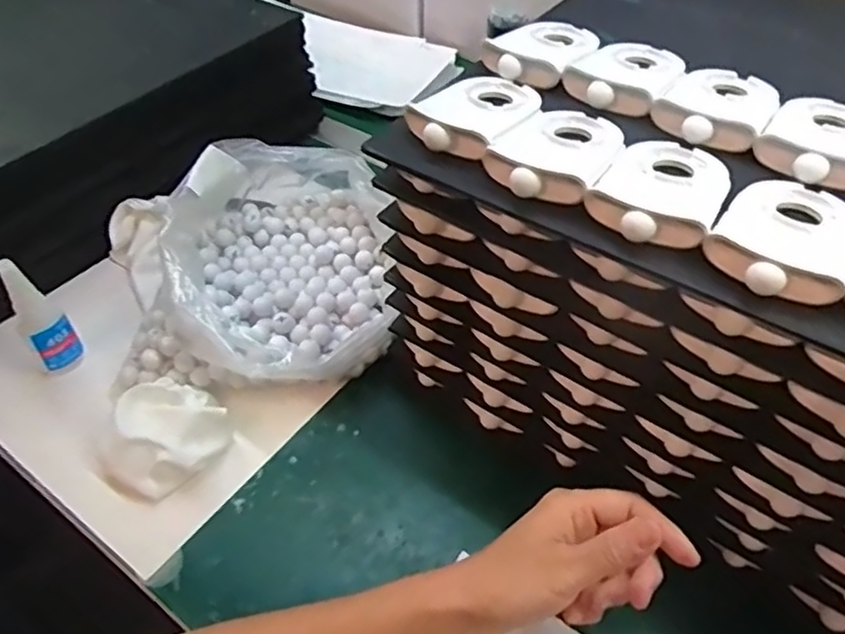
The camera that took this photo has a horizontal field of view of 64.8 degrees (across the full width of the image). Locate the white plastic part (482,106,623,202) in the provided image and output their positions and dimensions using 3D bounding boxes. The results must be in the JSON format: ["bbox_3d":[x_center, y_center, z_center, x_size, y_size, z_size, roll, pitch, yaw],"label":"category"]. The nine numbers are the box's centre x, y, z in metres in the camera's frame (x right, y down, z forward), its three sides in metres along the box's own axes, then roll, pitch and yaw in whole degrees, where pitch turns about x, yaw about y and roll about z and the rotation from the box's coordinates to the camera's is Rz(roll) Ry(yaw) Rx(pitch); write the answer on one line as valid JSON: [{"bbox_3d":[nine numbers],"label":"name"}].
[{"bbox_3d":[0.074,-0.093,0.355,0.058,0.014,0.087,22,52,20],"label":"white plastic part"}]

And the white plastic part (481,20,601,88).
[{"bbox_3d":[0.080,-0.177,0.431,0.055,0.014,0.088,27,53,24],"label":"white plastic part"}]

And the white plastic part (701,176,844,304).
[{"bbox_3d":[0.170,-0.041,0.307,0.057,0.013,0.088,27,54,24],"label":"white plastic part"}]

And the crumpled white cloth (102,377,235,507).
[{"bbox_3d":[-0.182,0.083,0.471,0.082,0.039,0.065,-28,53,-23],"label":"crumpled white cloth"}]

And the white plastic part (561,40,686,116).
[{"bbox_3d":[0.128,-0.154,0.413,0.060,0.015,0.086,24,52,22],"label":"white plastic part"}]

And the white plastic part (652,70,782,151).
[{"bbox_3d":[0.172,-0.123,0.383,0.057,0.015,0.083,28,54,25],"label":"white plastic part"}]

